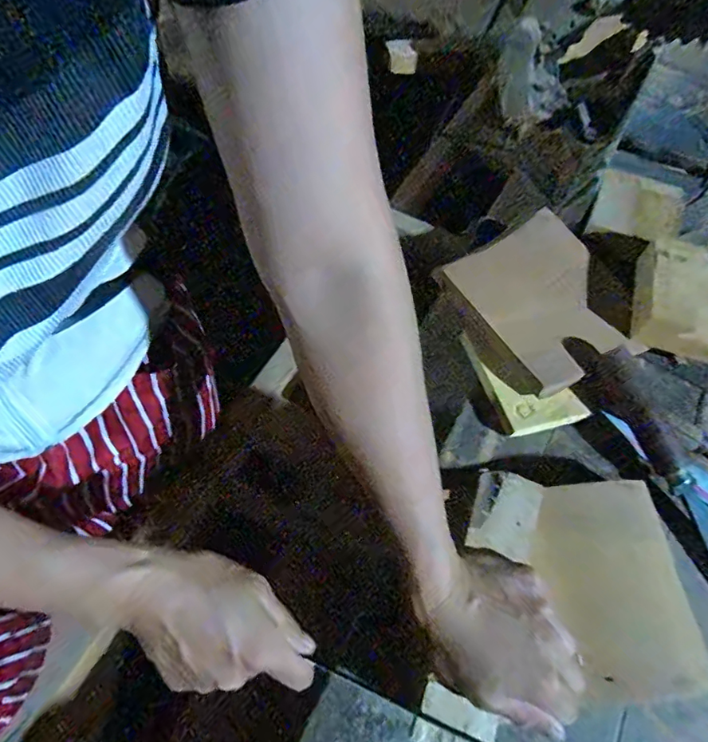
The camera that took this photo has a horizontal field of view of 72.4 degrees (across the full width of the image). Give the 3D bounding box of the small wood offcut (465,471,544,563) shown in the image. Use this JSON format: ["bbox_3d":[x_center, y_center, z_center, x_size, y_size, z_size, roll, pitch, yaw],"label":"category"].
[{"bbox_3d":[0.121,0.114,0.386,0.048,0.007,0.066,16,58,13],"label":"small wood offcut"}]

